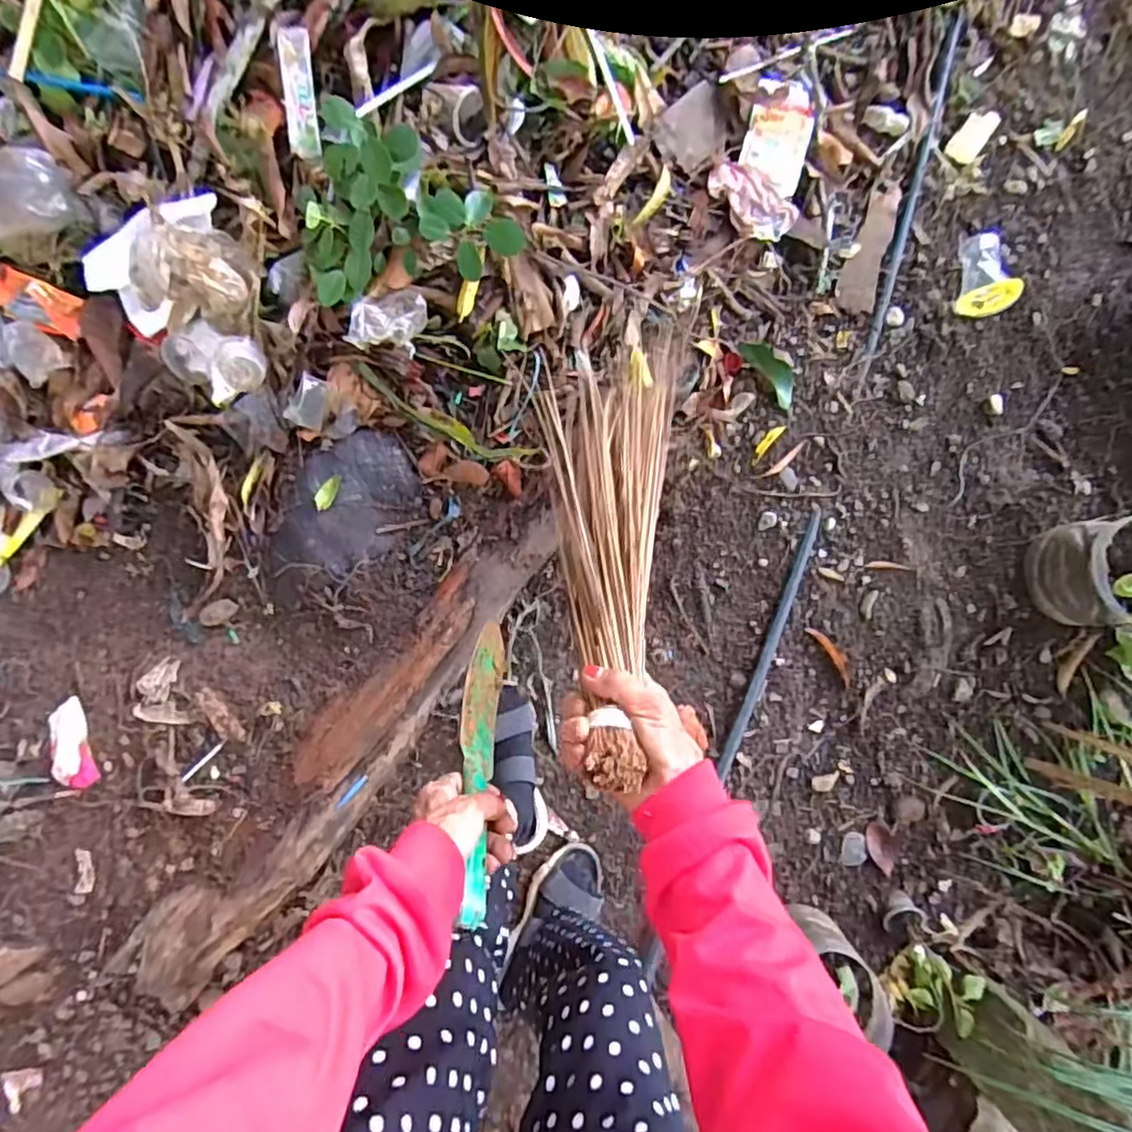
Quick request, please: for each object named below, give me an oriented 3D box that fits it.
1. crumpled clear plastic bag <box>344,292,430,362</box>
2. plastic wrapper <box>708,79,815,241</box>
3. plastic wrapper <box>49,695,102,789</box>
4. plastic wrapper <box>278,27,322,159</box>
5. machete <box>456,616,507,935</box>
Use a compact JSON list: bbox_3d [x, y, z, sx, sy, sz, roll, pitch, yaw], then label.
[{"bbox_3d":[-0.232,-0.324,0.854,0.094,0.039,0.082,3,91,-30],"label":"crumpled clear plastic bag"},{"bbox_3d":[0.305,-0.612,0.982,0.140,0.047,0.238,22,89,-1],"label":"plastic wrapper"},{"bbox_3d":[-0.671,0.241,0.883,0.049,0.015,0.124,-22,74,-5],"label":"plastic wrapper"},{"bbox_3d":[-0.332,-0.590,0.816,0.036,0.009,0.139,-8,107,-26],"label":"plastic wrapper"},{"bbox_3d":[-0.068,0.152,0.507,0.030,0.240,0.063,3,132,-6],"label":"machete"}]

